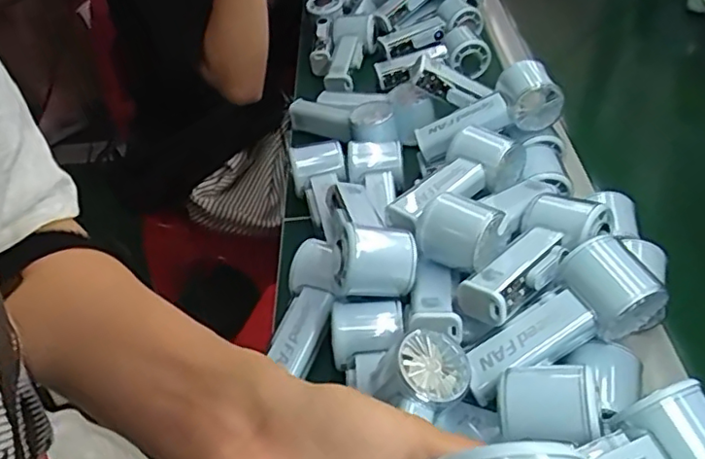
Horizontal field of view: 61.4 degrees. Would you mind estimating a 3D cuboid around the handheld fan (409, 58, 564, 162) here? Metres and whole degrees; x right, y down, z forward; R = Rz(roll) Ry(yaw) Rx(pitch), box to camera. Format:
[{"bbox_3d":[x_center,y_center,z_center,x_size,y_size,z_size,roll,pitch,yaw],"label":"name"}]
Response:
[{"bbox_3d":[0.142,-0.119,0.634,0.150,0.051,0.071,-25,41,3],"label":"handheld fan"}]

